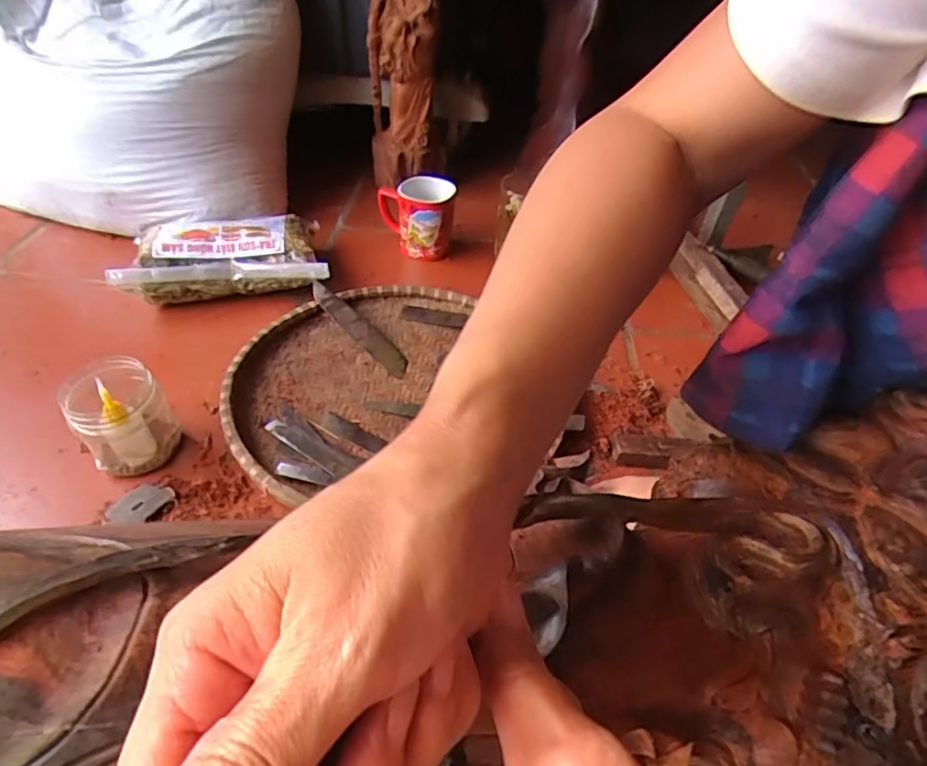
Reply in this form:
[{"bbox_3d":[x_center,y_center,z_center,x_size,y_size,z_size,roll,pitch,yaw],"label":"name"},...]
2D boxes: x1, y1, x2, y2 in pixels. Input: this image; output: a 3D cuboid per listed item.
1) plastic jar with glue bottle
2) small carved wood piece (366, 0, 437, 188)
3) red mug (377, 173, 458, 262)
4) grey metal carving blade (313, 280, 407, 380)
[{"bbox_3d":[-0.299,0.028,0.517,0.071,0.097,0.067,1,42,-1],"label":"plastic jar with glue bottle"},{"bbox_3d":[-0.085,-0.443,0.829,0.097,0.371,0.092,-5,43,-8],"label":"small carved wood piece"},{"bbox_3d":[-0.064,-0.227,0.809,0.104,0.094,0.081,1,42,0],"label":"red mug"},{"bbox_3d":[-0.119,-0.064,0.673,0.028,0.011,0.168,-30,61,-33],"label":"grey metal carving blade"}]

